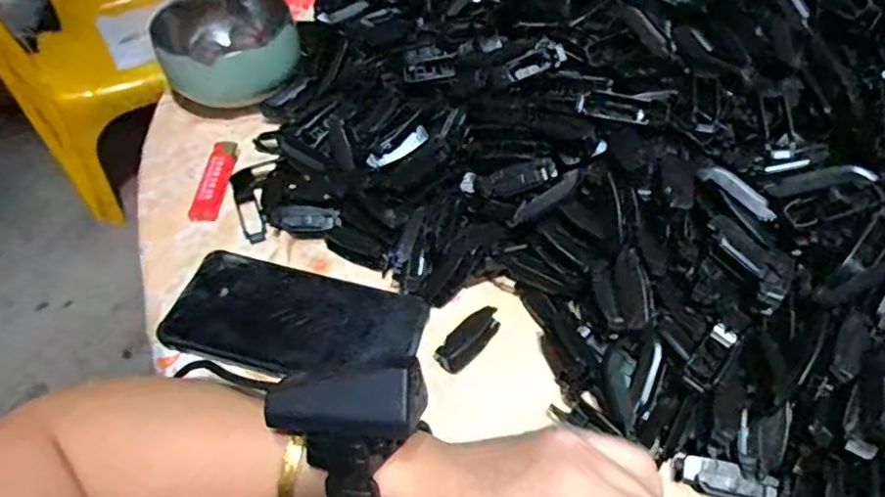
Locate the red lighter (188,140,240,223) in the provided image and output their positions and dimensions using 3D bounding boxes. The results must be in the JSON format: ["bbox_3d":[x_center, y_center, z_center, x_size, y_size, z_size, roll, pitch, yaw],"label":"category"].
[{"bbox_3d":[-0.181,-0.056,0.469,0.022,0.015,0.082,2,51,4],"label":"red lighter"}]

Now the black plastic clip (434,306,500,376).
[{"bbox_3d":[0.016,0.058,0.377,0.019,0.020,0.047,35,61,27],"label":"black plastic clip"}]

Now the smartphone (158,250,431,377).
[{"bbox_3d":[-0.097,0.046,0.383,0.162,0.010,0.079,12,53,12],"label":"smartphone"}]

